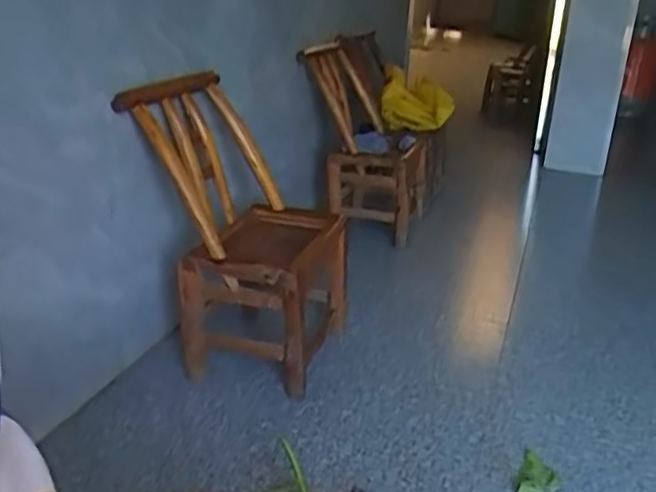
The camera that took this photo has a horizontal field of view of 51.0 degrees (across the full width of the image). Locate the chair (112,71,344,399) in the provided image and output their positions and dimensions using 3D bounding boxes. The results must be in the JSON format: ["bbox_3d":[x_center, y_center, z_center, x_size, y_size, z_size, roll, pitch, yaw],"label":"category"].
[{"bbox_3d":[-0.168,-0.048,1.490,0.375,0.556,0.359,9,22,16],"label":"chair"}]

